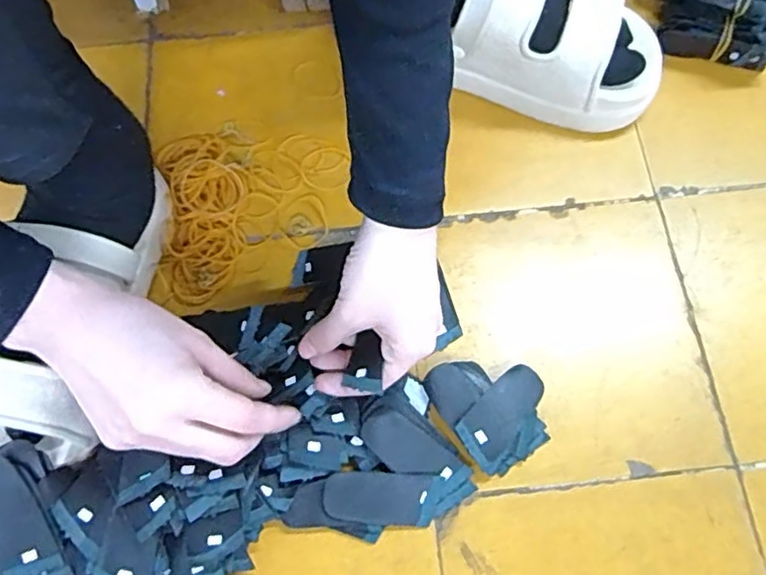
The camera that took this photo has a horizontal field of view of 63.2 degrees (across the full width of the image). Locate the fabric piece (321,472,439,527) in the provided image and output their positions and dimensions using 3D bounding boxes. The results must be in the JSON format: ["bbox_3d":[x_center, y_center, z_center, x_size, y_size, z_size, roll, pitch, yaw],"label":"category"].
[{"bbox_3d":[-0.002,0.136,0.401,0.072,0.004,0.032,3,83,0],"label":"fabric piece"}]

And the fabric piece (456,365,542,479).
[{"bbox_3d":[0.079,0.084,0.418,0.036,0.005,0.074,36,68,9],"label":"fabric piece"}]

